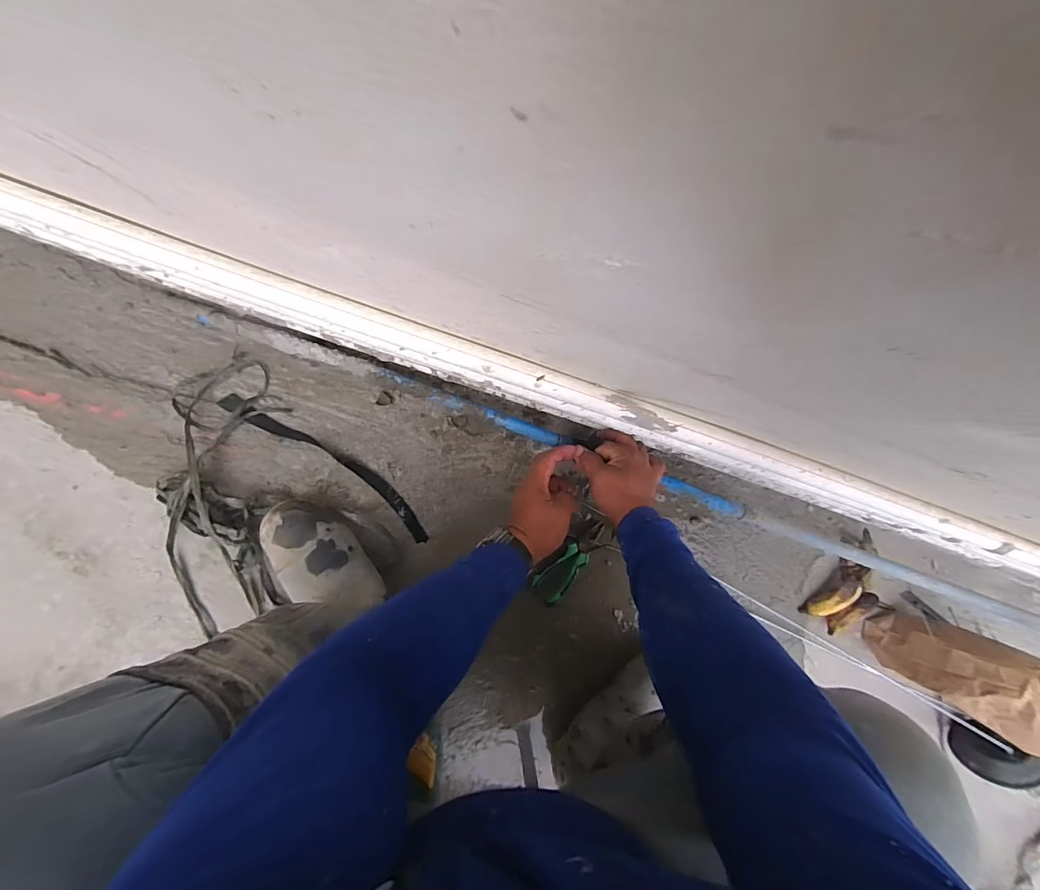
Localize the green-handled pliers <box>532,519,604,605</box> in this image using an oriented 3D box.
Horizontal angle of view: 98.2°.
[{"bbox_3d":[0.079,0.181,0.724,0.059,0.028,0.144,43,89,-9],"label":"green-handled pliers"}]

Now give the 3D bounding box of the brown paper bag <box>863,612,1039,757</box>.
[{"bbox_3d":[0.687,0.349,0.707,0.132,0.227,0.114,30,91,-9],"label":"brown paper bag"}]

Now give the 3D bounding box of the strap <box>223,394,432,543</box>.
[{"bbox_3d":[-0.279,0.031,0.666,0.355,0.023,0.046,37,89,-9],"label":"strap"}]

